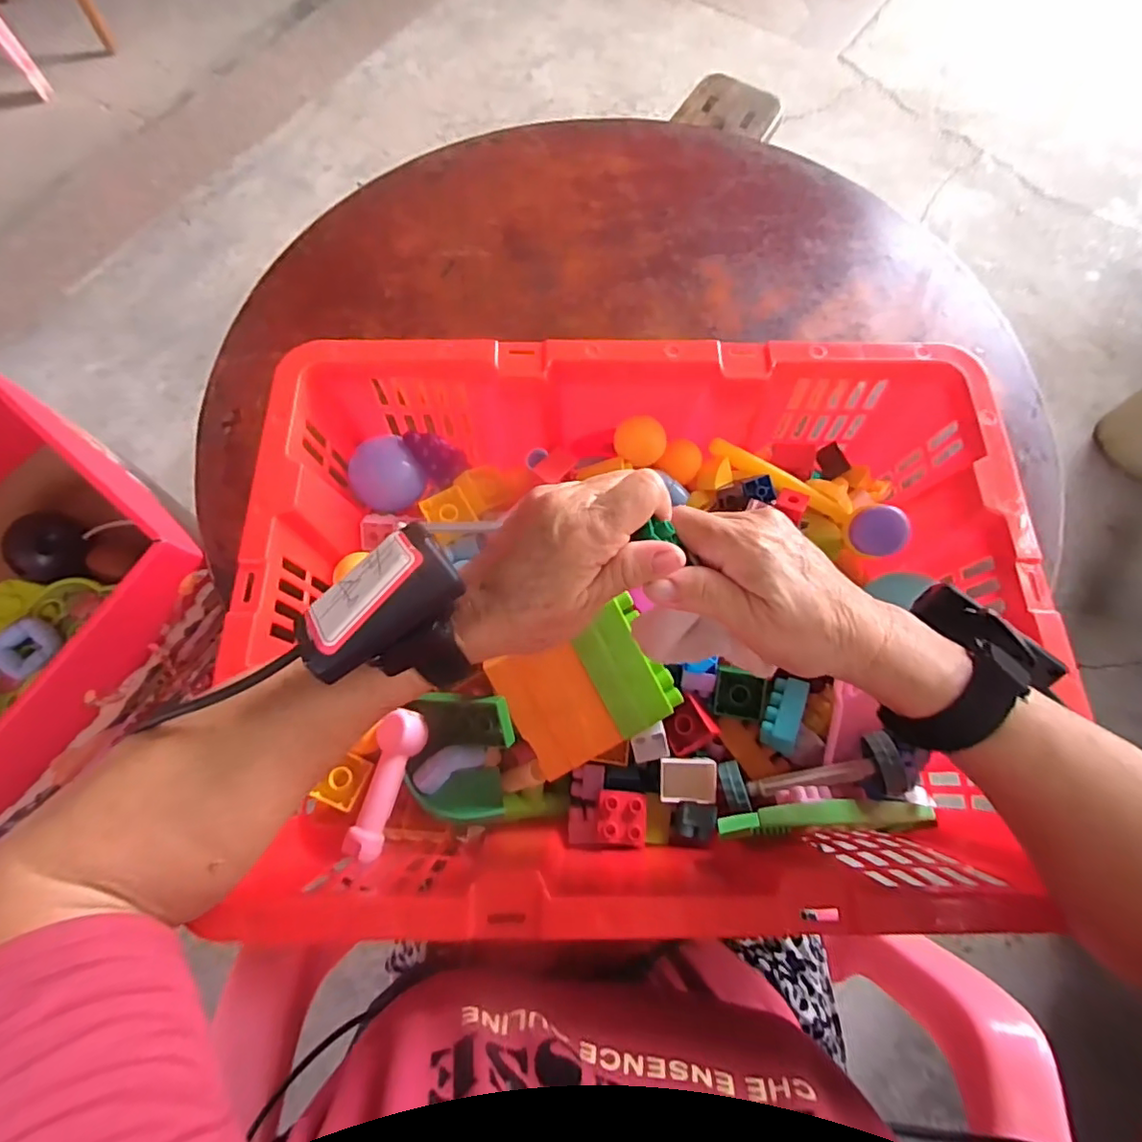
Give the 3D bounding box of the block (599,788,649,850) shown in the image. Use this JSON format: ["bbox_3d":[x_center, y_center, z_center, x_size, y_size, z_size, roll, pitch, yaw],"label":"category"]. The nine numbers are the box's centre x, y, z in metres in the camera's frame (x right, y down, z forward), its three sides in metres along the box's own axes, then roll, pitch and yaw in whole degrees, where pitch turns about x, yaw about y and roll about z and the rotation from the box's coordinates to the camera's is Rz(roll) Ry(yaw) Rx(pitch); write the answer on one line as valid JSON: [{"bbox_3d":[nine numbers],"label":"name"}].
[{"bbox_3d":[0.033,0.165,0.387,0.032,0.026,0.035,4,70,0],"label":"block"}]

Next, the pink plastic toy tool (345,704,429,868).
[{"bbox_3d":[-0.115,0.133,0.363,0.024,0.021,0.087,19,71,5],"label":"pink plastic toy tool"}]

